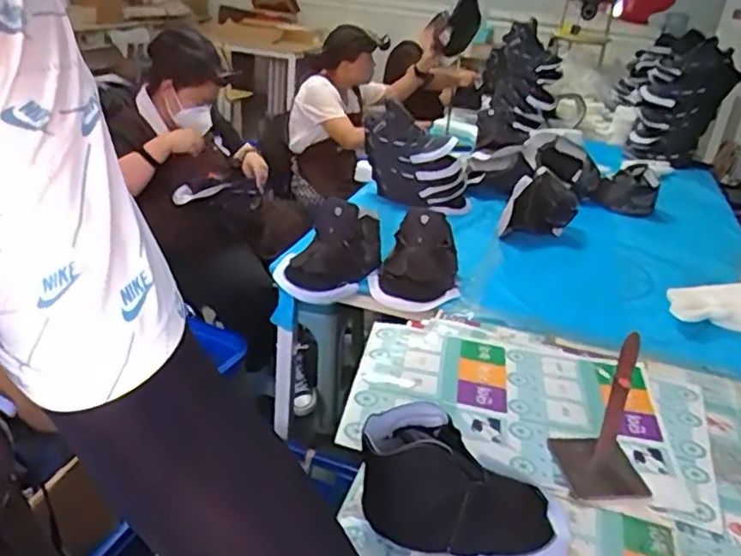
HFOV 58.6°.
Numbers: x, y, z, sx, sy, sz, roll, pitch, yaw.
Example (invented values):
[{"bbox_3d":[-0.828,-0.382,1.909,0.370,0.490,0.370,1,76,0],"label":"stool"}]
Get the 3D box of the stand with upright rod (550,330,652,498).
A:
[{"bbox_3d":[0.359,0.198,0.964,0.120,0.206,0.131,4,26,-7],"label":"stand with upright rod"}]

